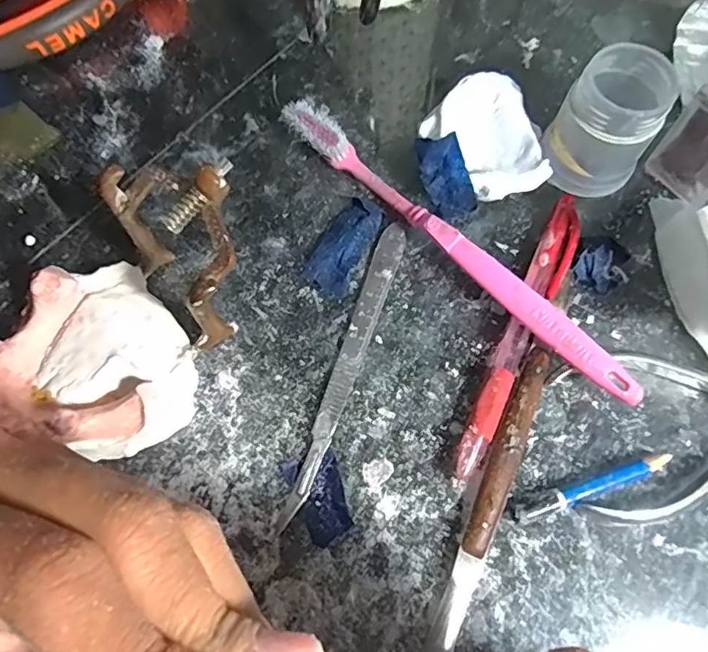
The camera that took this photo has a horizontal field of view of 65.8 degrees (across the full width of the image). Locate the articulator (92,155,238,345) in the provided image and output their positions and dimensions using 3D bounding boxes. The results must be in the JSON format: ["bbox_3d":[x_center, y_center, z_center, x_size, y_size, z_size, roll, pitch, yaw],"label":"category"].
[{"bbox_3d":[-0.062,-0.032,0.214,0.044,0.067,0.057,-38,74,-11],"label":"articulator"}]

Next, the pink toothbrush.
[{"bbox_3d":[0.039,-0.035,0.238,0.192,0.020,0.015,43,77,14],"label":"pink toothbrush"}]

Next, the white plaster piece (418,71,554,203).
[{"bbox_3d":[0.061,-0.084,0.256,0.047,0.021,0.057,-22,72,-7],"label":"white plaster piece"}]

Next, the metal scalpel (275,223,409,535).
[{"bbox_3d":[-0.001,0.016,0.228,0.012,0.004,0.135,18,72,7],"label":"metal scalpel"}]

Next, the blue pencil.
[{"bbox_3d":[0.091,0.062,0.209,0.066,0.007,0.007,-18,72,-6],"label":"blue pencil"}]

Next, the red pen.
[{"bbox_3d":[0.069,0.002,0.229,0.014,0.011,0.133,26,73,9],"label":"red pen"}]

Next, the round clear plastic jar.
[{"bbox_3d":[0.111,-0.089,0.241,0.040,0.052,0.043,0,71,1],"label":"round clear plastic jar"}]

